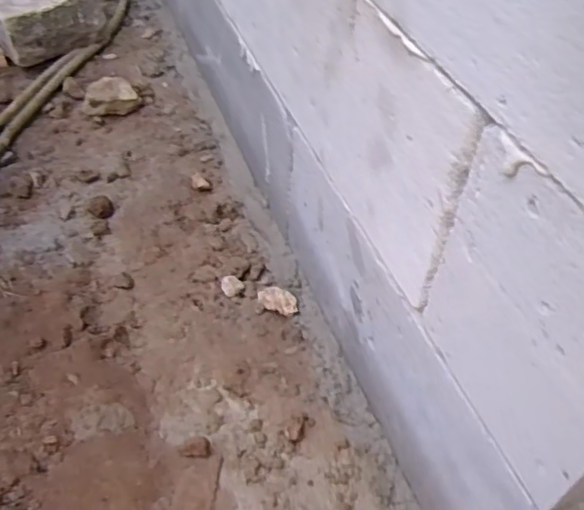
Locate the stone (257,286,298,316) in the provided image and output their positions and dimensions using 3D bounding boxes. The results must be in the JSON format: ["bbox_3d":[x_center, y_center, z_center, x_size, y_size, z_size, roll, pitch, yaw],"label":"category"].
[{"bbox_3d":[-0.017,0.059,0.792,0.058,0.017,0.028,29,52,23],"label":"stone"}]

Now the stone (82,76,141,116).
[{"bbox_3d":[-0.337,-0.294,1.130,0.105,0.043,0.063,-13,48,-15],"label":"stone"}]

